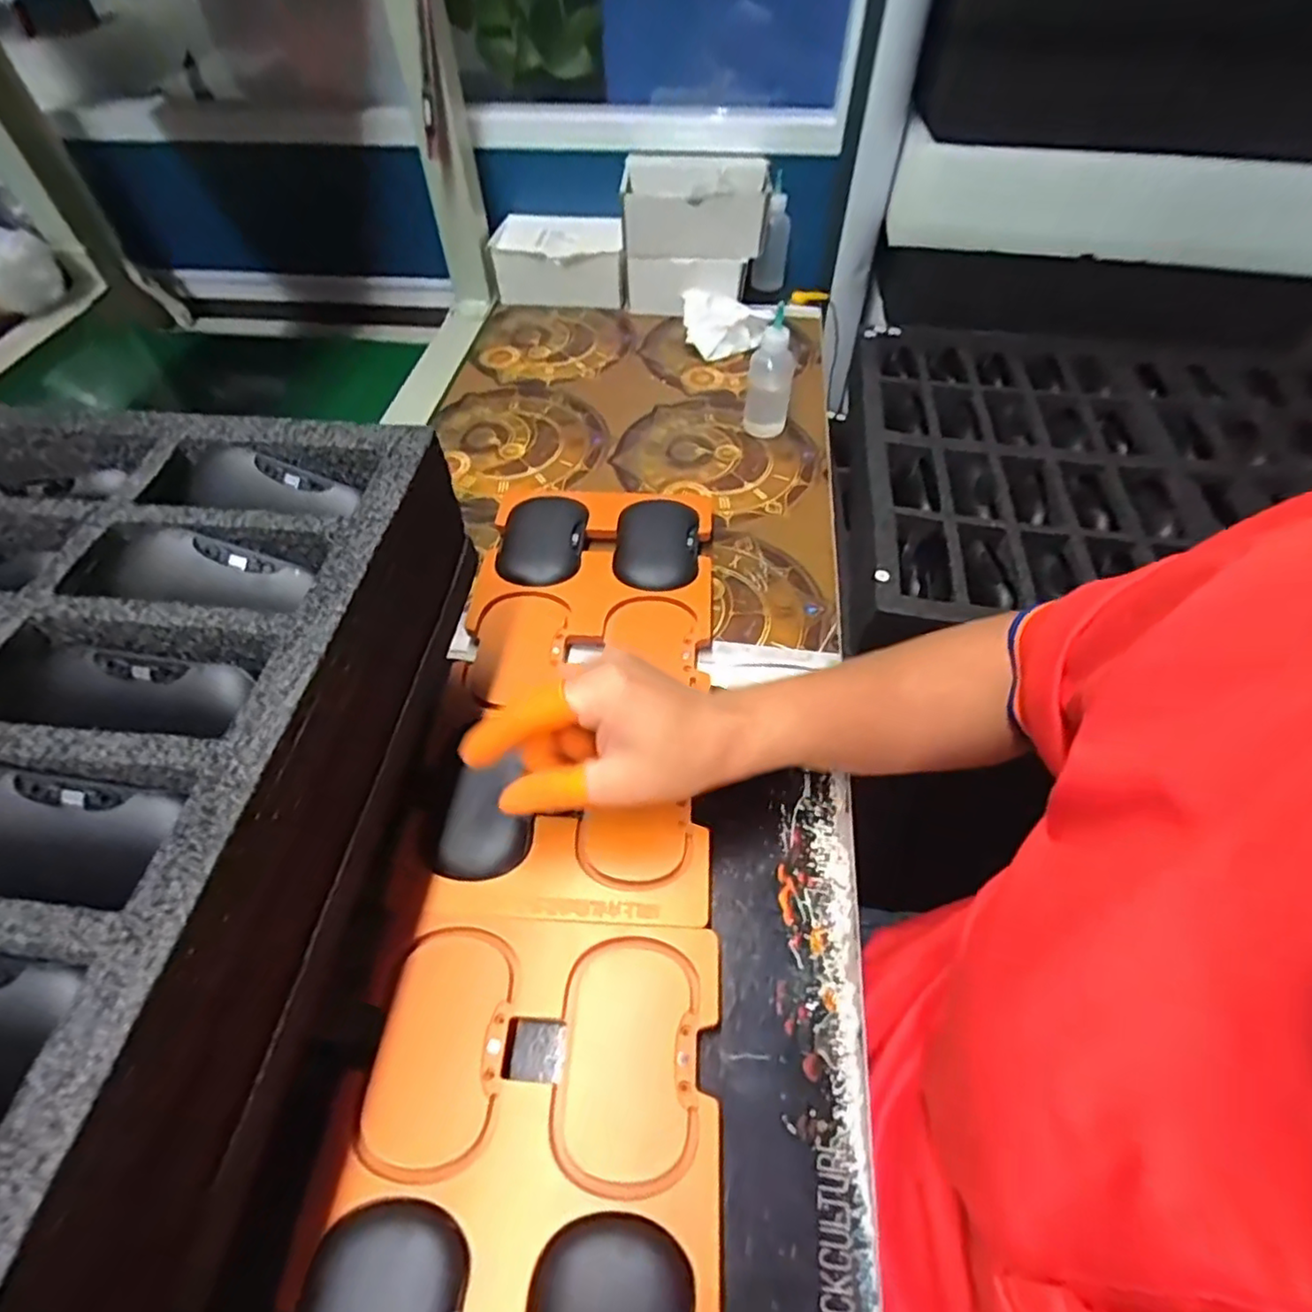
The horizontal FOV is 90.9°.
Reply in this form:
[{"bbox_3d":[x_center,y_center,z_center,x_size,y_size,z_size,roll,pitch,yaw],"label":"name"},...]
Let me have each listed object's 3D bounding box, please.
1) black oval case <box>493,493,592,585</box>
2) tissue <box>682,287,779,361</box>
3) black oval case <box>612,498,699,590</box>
[{"bbox_3d":[-0.079,-0.079,0.461,0.058,0.021,0.087,1,53,3],"label":"black oval case"},{"bbox_3d":[0.067,-0.323,0.624,0.090,0.028,0.081,7,54,7],"label":"tissue"},{"bbox_3d":[0.001,-0.076,0.457,0.057,0.022,0.085,1,53,2],"label":"black oval case"}]

